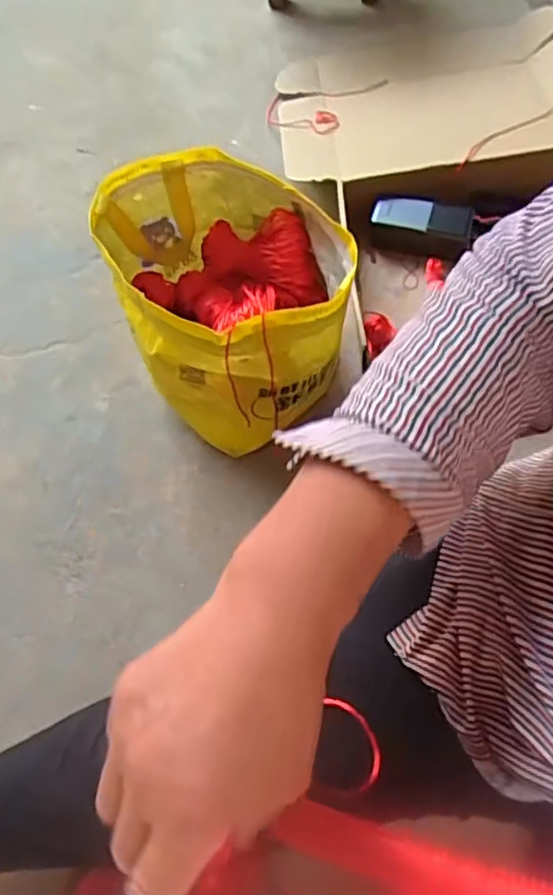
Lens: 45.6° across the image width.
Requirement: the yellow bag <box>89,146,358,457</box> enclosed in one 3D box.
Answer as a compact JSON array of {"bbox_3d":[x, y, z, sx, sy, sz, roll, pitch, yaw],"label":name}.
[{"bbox_3d":[-0.050,-0.166,0.736,0.225,0.207,0.249,-25,67,-5],"label":"yellow bag"}]

